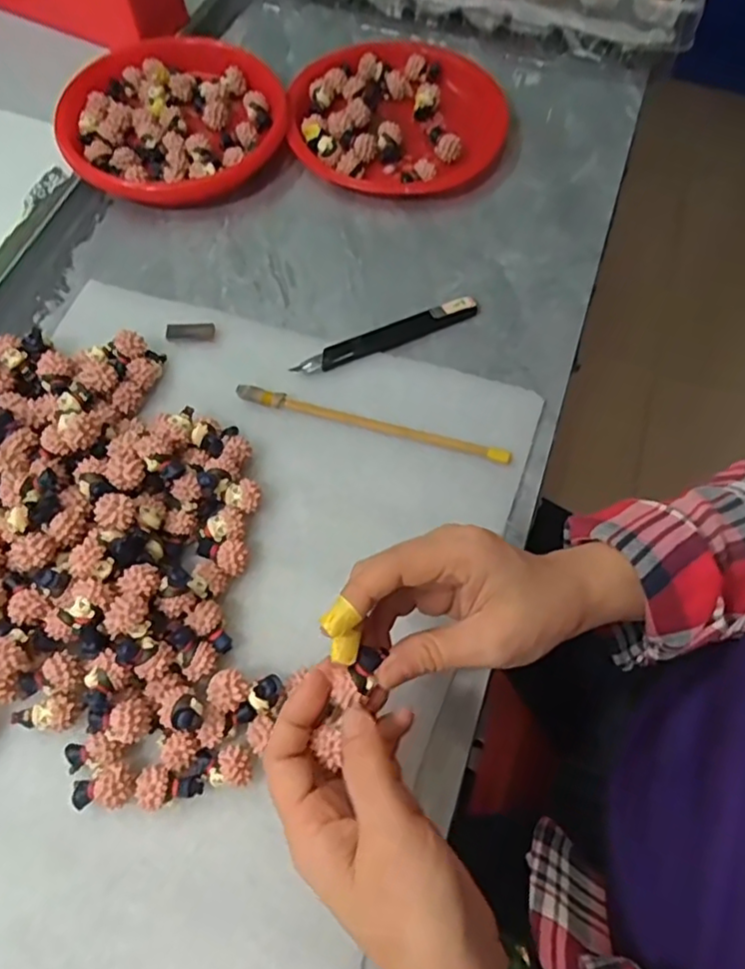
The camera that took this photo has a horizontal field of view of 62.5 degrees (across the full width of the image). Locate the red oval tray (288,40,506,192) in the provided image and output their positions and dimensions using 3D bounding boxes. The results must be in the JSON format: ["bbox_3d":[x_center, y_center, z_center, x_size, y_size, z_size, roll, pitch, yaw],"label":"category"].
[{"bbox_3d":[0.023,-0.311,0.524,0.182,0.033,0.188,20,67,7],"label":"red oval tray"}]

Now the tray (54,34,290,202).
[{"bbox_3d":[-0.162,-0.301,0.510,0.180,0.033,0.167,-3,66,-3],"label":"tray"}]

